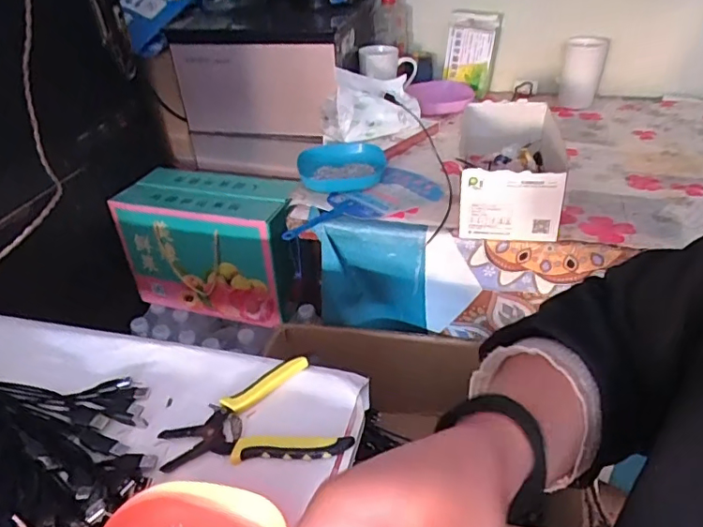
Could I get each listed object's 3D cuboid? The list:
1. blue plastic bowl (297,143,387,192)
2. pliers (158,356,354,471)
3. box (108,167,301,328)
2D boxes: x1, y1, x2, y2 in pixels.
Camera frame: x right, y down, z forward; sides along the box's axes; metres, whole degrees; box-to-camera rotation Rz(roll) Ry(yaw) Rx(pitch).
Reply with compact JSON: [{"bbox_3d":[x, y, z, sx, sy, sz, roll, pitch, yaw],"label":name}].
[{"bbox_3d":[-0.018,-0.151,0.846,0.127,0.041,0.125,-2,35,1],"label":"blue plastic bowl"},{"bbox_3d":[-0.091,0.140,0.483,0.155,0.010,0.114,-11,36,-11],"label":"pliers"},{"bbox_3d":[-0.263,-0.040,1.047,0.323,0.228,0.163,9,37,17],"label":"box"}]

